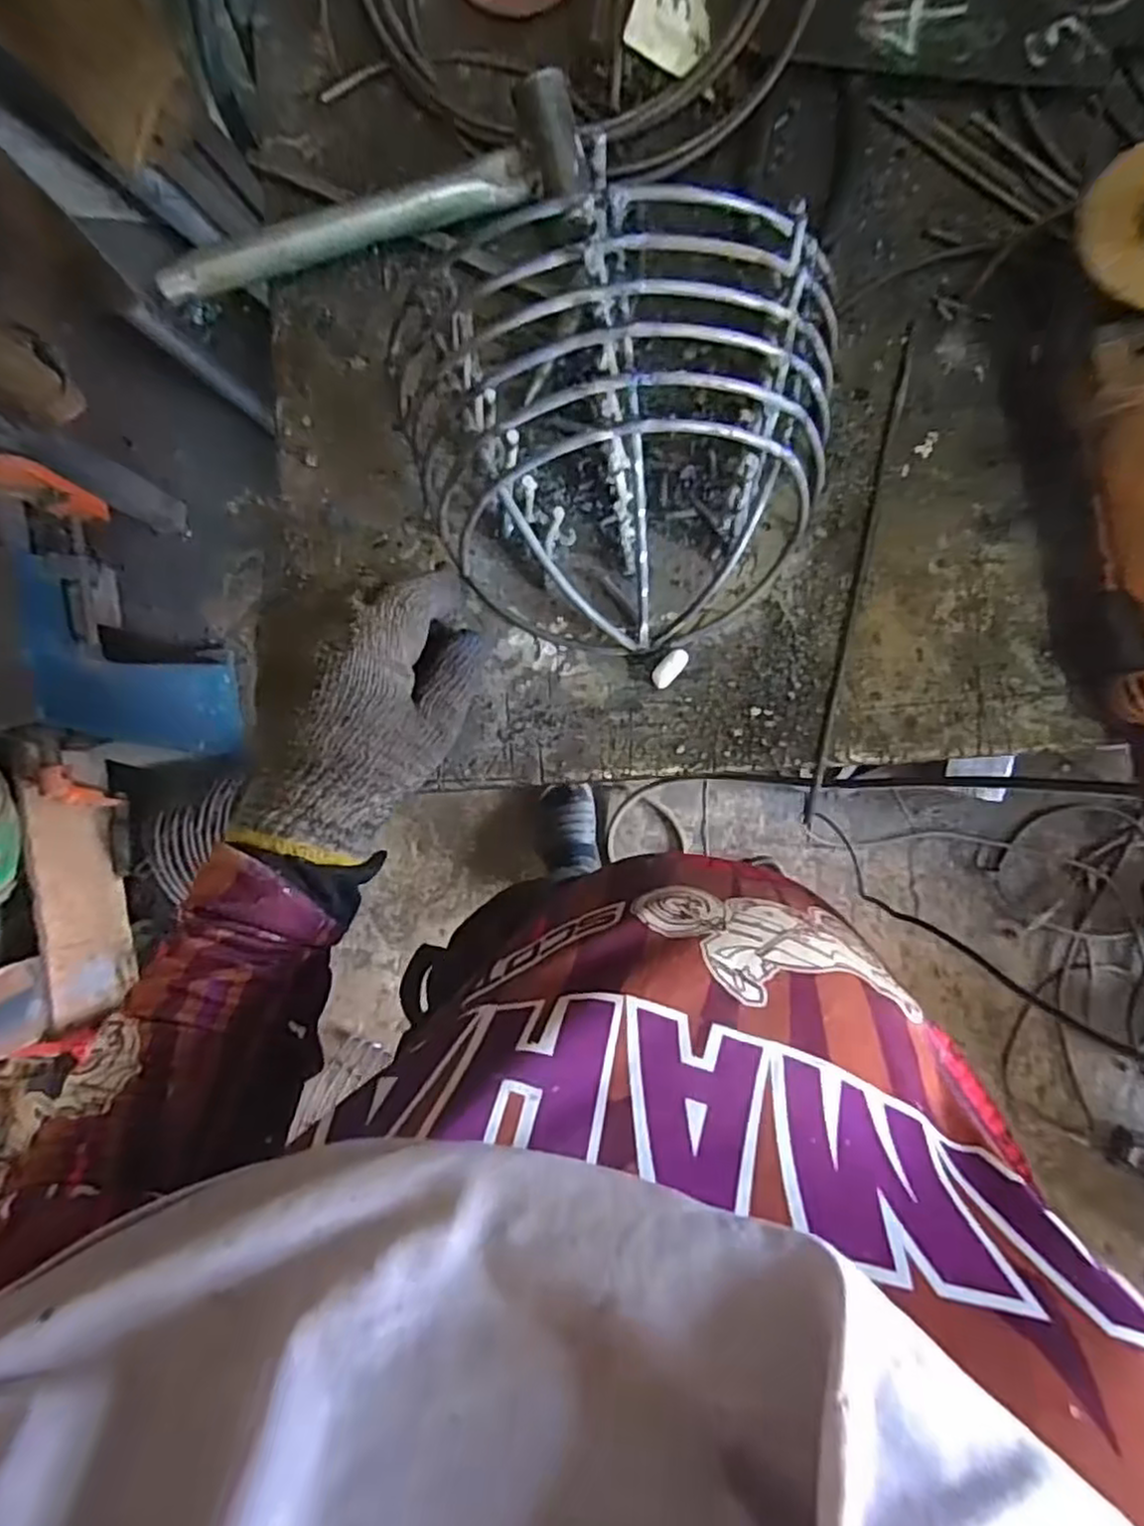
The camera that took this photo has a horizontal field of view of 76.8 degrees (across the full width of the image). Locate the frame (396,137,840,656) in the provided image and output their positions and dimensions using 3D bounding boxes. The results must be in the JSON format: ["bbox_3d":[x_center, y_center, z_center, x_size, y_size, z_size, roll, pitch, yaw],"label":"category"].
[{"bbox_3d":[0.026,-0.156,0.364,0.221,0.111,0.192,-2,91,5],"label":"frame"}]

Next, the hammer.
[{"bbox_3d":[-0.112,-0.313,0.409,0.237,0.041,0.053,-12,90,5],"label":"hammer"}]

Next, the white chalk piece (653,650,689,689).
[{"bbox_3d":[0.056,-0.054,0.411,0.012,0.008,0.025,44,94,3],"label":"white chalk piece"}]

